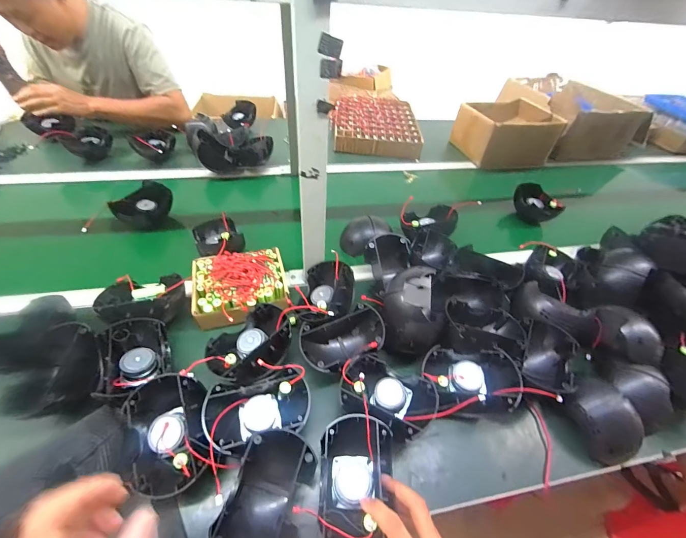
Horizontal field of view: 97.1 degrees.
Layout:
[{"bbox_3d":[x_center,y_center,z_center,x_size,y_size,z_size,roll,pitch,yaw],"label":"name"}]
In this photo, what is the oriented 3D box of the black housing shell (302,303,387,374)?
[{"bbox_3d":[-0.001,0.121,0.499,0.135,0.072,0.090,-13,50,-16],"label":"black housing shell"}]

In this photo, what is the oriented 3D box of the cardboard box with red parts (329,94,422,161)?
[{"bbox_3d":[0.121,-0.570,1.171,0.310,0.049,0.453,4,47,-2],"label":"cardboard box with red parts"}]

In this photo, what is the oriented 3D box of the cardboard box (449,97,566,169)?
[{"bbox_3d":[0.563,-0.479,1.073,0.277,0.150,0.234,-8,49,-12],"label":"cardboard box"}]

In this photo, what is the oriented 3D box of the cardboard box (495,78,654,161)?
[{"bbox_3d":[0.888,-0.603,1.194,0.403,0.179,0.398,-10,49,-14],"label":"cardboard box"}]

